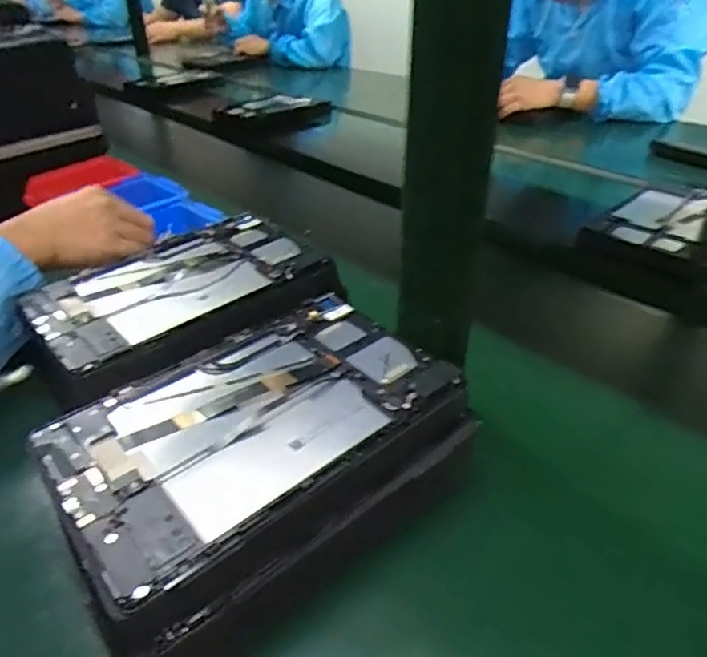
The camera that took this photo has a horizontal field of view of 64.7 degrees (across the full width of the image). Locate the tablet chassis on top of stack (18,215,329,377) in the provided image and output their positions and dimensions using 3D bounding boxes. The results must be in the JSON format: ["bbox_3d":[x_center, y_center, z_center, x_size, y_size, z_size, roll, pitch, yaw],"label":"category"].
[{"bbox_3d":[-0.158,-0.047,0.501,0.237,0.012,0.156,-29,42,-35],"label":"tablet chassis on top of stack"}]

